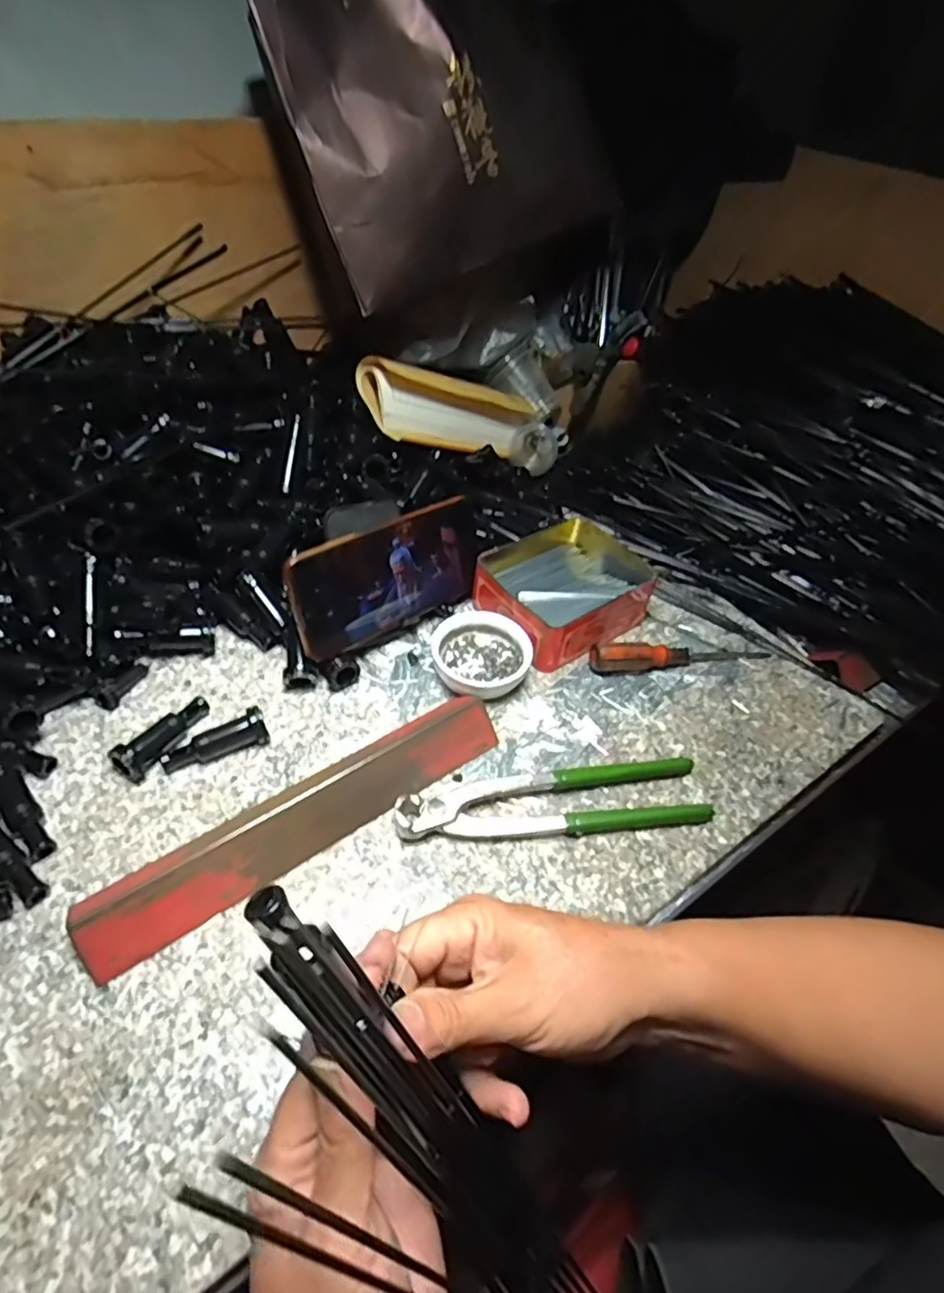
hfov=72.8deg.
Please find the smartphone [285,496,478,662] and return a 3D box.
[{"bbox_3d":[-0.057,-0.055,0.480,0.169,0.080,0.011,-28,32,-35],"label":"smartphone"}]

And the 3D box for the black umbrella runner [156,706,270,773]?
[{"bbox_3d":[-0.166,0.064,0.416,0.066,0.025,0.020,-24,52,-8],"label":"black umbrella runner"}]

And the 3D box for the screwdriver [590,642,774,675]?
[{"bbox_3d":[0.165,0.006,0.499,0.151,0.024,0.017,-5,47,-10],"label":"screwdriver"}]

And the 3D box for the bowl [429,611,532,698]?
[{"bbox_3d":[0.006,0.006,0.478,0.066,0.027,0.076,-15,50,-19],"label":"bowl"}]

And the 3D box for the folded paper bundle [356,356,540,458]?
[{"bbox_3d":[-0.008,-0.229,0.629,0.216,0.057,0.065,-10,44,-45],"label":"folded paper bundle"}]

